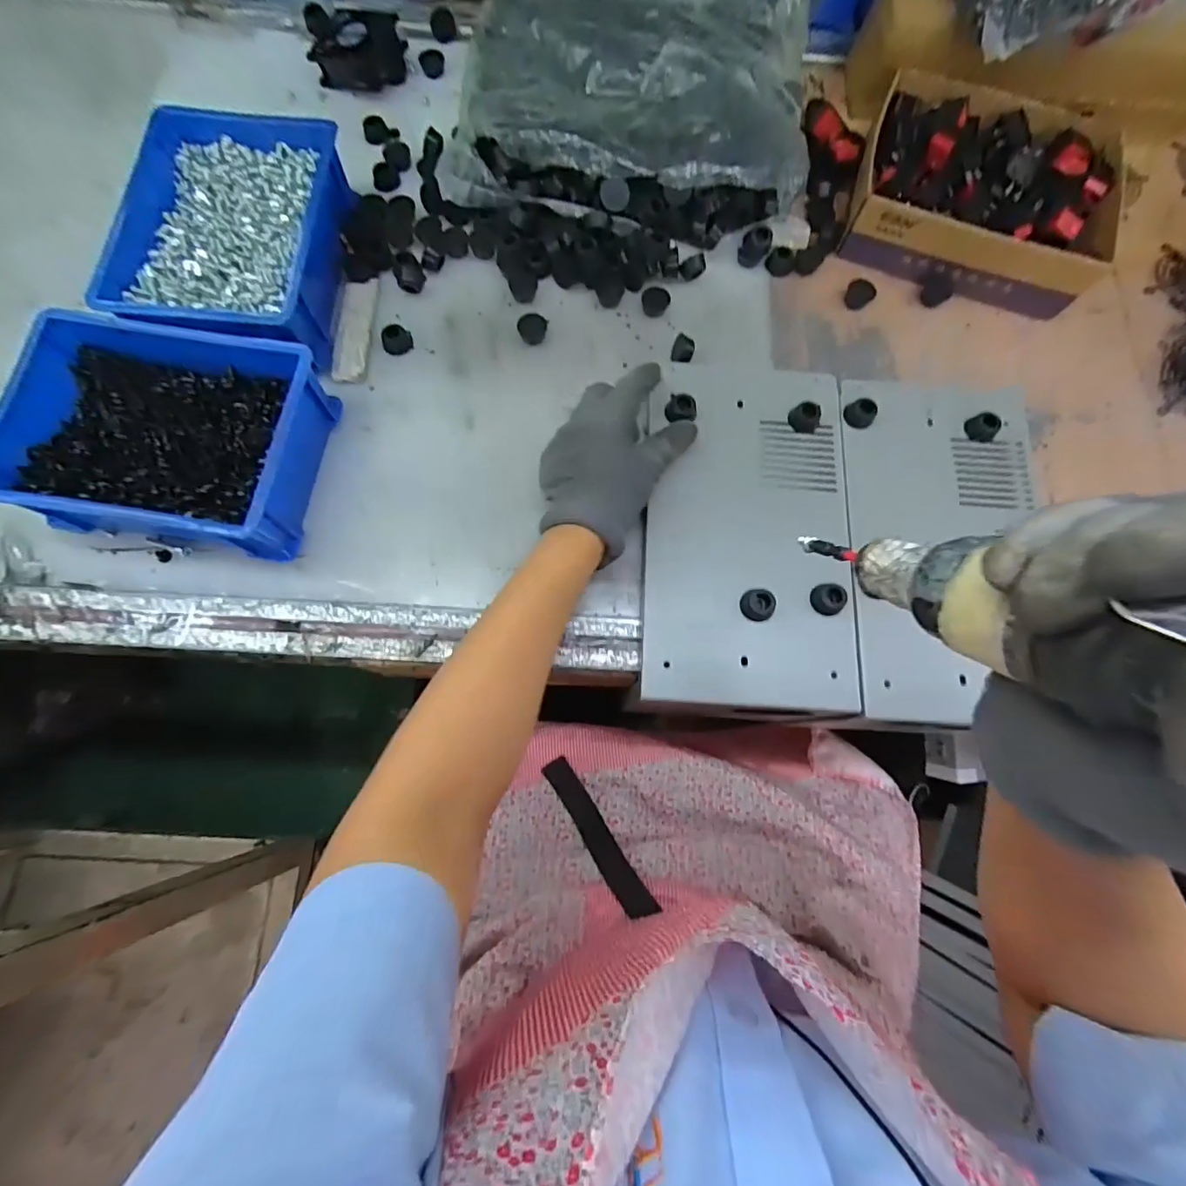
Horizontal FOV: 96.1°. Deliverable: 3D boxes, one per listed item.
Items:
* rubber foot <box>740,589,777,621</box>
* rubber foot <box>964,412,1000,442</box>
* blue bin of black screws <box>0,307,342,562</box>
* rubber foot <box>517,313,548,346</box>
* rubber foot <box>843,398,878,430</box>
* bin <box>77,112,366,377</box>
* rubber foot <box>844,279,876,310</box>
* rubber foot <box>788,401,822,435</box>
[{"bbox_3d":[0.119,0.009,0.381,0.024,0.008,0.022,0,78,-1],"label":"rubber foot"},{"bbox_3d":[0.314,-0.133,0.428,0.021,0.013,0.023,0,78,-1],"label":"rubber foot"},{"bbox_3d":[-0.302,-0.112,0.388,0.190,0.066,0.145,10,78,1],"label":"blue bin of black screws"},{"bbox_3d":[-0.052,-0.226,0.456,0.023,0.014,0.022,0,78,-1],"label":"rubber foot"},{"bbox_3d":[0.215,-0.143,0.425,0.022,0.016,0.018,-1,78,-1],"label":"rubber foot"},{"bbox_3d":[-0.289,-0.284,0.435,0.154,0.062,0.204,3,78,0],"label":"bin"},{"bbox_3d":[0.236,-0.265,0.471,0.025,0.010,0.021,34,79,6],"label":"rubber foot"},{"bbox_3d":[0.172,-0.143,0.426,0.023,0.013,0.030,38,80,7],"label":"rubber foot"}]

